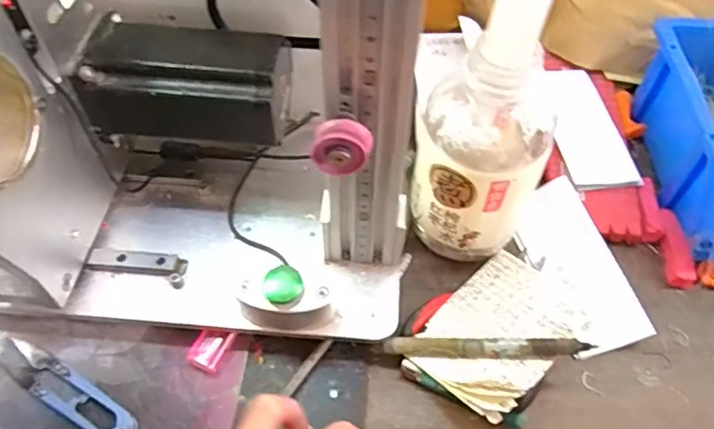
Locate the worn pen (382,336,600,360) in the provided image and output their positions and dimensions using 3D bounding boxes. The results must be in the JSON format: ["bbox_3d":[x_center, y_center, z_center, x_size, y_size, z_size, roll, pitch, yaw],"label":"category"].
[{"bbox_3d":[0.074,0.078,0.327,0.115,0.008,0.012,-3,56,11],"label":"worn pen"}]

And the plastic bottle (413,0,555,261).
[{"bbox_3d":[0.074,-0.043,0.308,0.062,0.182,0.062,-25,59,-18],"label":"plastic bottle"}]

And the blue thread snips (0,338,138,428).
[{"bbox_3d":[-0.172,0.103,0.327,0.106,0.012,0.021,28,59,17],"label":"blue thread snips"}]

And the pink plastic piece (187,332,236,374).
[{"bbox_3d":[-0.090,0.082,0.345,0.019,0.008,0.026,24,57,14],"label":"pink plastic piece"}]

